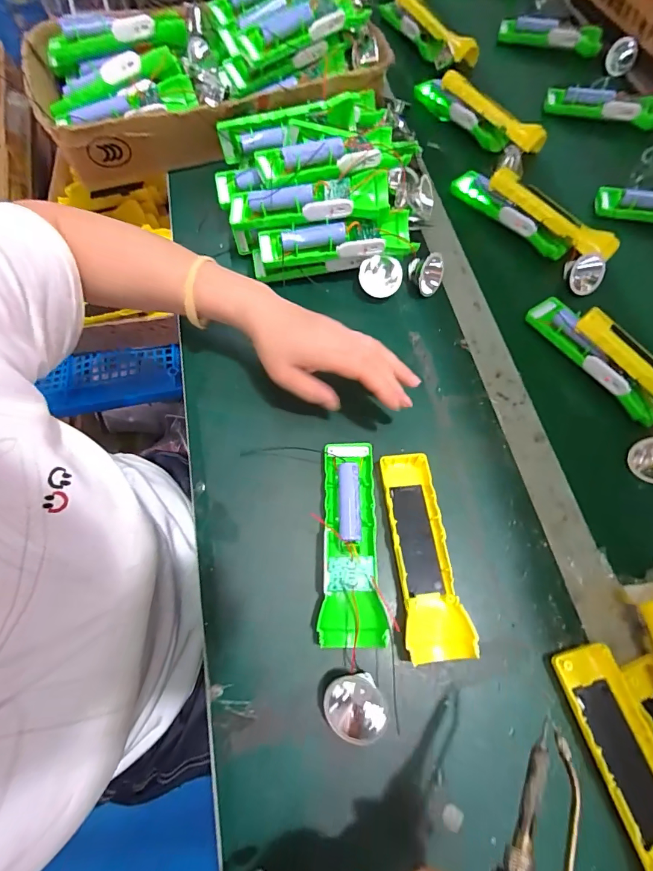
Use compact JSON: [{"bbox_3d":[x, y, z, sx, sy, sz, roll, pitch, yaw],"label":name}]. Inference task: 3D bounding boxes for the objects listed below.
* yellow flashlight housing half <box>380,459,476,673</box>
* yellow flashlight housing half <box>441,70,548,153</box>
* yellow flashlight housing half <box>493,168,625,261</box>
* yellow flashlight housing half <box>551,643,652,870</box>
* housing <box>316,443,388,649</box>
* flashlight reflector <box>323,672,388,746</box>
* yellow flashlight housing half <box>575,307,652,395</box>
[{"bbox_3d":[0.077,0.097,0.334,0.048,0.027,0.163,-7,68,-5],"label":"yellow flashlight housing half"},{"bbox_3d":[0.224,-0.444,0.545,0.166,0.040,0.026,39,72,13],"label":"yellow flashlight housing half"},{"bbox_3d":[0.263,-0.258,0.470,0.162,0.036,0.038,42,72,14],"label":"yellow flashlight housing half"},{"bbox_3d":[0.213,0.235,0.276,0.051,0.024,0.159,-12,69,-7],"label":"yellow flashlight housing half"},{"bbox_3d":[0.021,0.084,0.329,0.047,0.033,0.162,2,68,-2],"label":"housing"},{"bbox_3d":[0.020,0.194,0.286,0.040,0.027,0.043,1,68,-2],"label":"flashlight reflector"},{"bbox_3d":[0.317,-0.061,0.388,0.038,0.031,0.160,-37,71,-13],"label":"yellow flashlight housing half"}]

